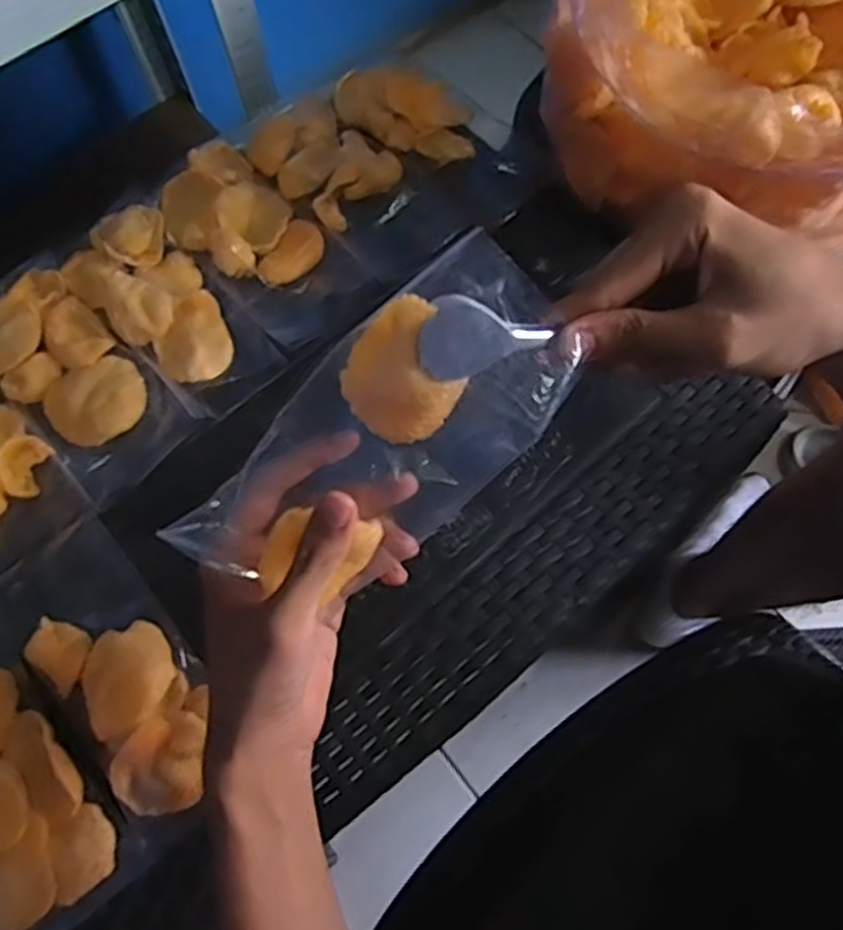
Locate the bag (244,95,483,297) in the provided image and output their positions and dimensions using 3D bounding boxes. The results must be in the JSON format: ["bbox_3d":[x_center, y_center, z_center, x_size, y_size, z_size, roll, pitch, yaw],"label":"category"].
[{"bbox_3d":[-0.050,-0.211,0.584,0.082,0.025,0.185,-40,72,-13],"label":"bag"}]

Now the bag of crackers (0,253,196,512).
[{"bbox_3d":[-0.245,-0.064,0.553,0.081,0.025,0.185,-40,72,-13],"label":"bag of crackers"}]

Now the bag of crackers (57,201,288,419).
[{"bbox_3d":[-0.183,-0.112,0.567,0.082,0.032,0.181,-38,71,-12],"label":"bag of crackers"}]

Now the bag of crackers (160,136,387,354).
[{"bbox_3d":[-0.117,-0.162,0.576,0.084,0.027,0.175,-41,72,-13],"label":"bag of crackers"}]

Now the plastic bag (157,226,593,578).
[{"bbox_3d":[-0.015,-0.009,0.340,0.178,0.087,0.029,-42,24,20],"label":"plastic bag"}]

